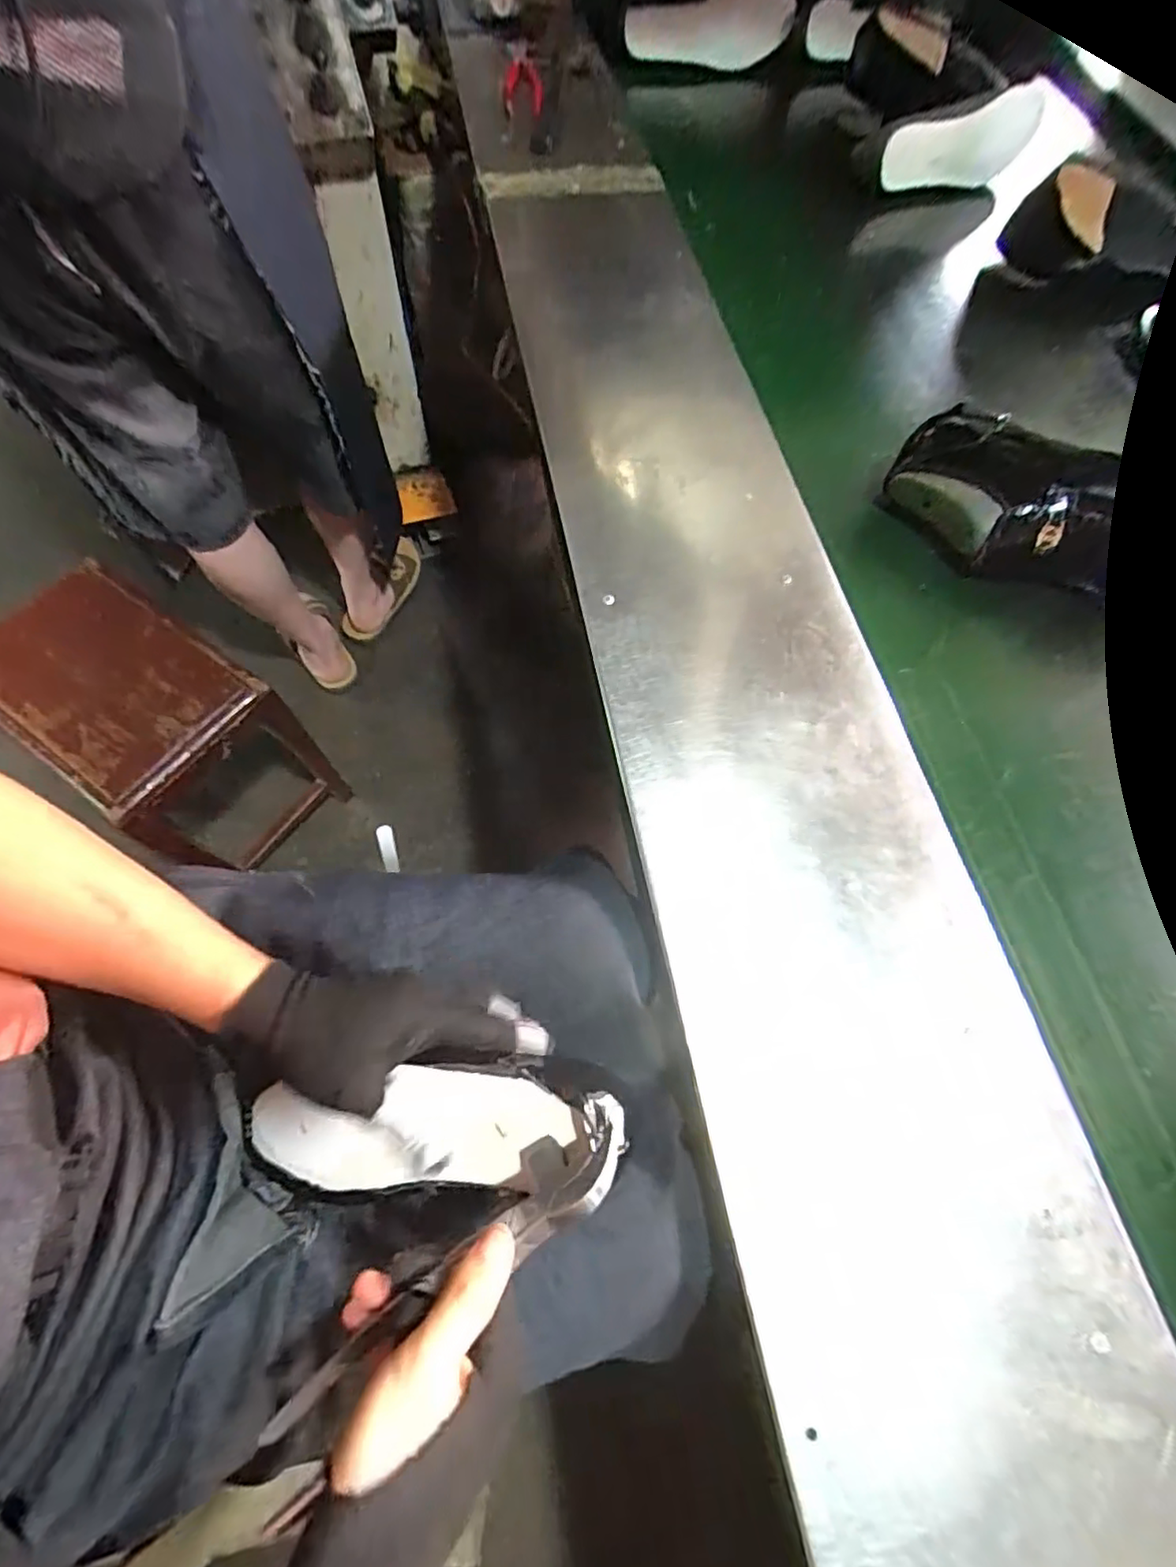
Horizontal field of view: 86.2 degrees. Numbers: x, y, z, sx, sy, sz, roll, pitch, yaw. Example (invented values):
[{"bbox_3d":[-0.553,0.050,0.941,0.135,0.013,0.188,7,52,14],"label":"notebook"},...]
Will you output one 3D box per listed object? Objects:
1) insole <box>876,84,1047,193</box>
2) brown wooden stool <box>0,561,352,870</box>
[{"bbox_3d":[0.506,-0.874,0.871,0.248,0.101,0.017,-24,72,-6],"label":"insole"},{"bbox_3d":[-0.637,-0.074,0.977,0.370,0.370,0.247,37,70,12],"label":"brown wooden stool"}]

